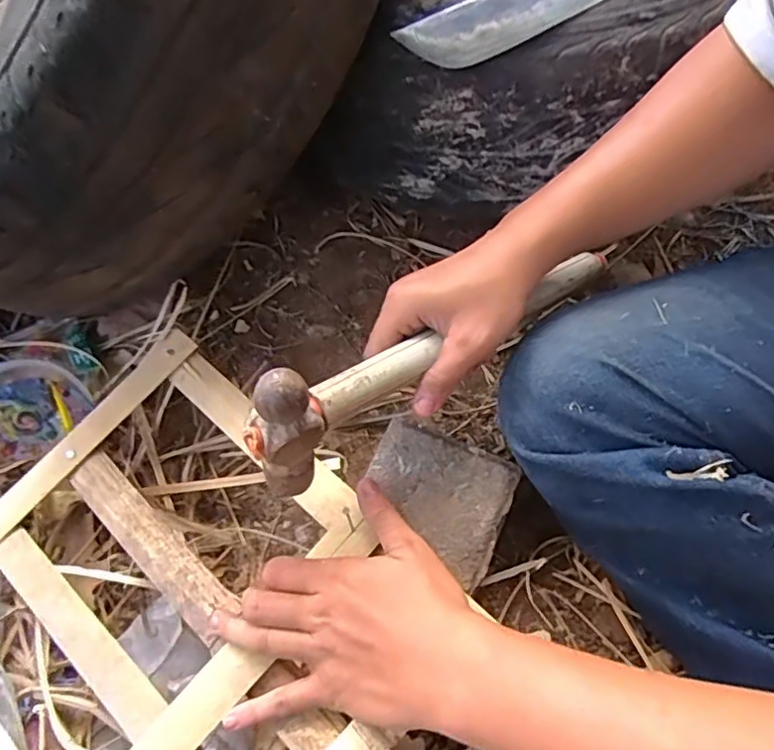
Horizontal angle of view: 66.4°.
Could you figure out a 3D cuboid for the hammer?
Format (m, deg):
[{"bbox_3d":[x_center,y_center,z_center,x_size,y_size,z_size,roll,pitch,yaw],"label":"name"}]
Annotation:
[{"bbox_3d":[0.041,-0.020,0.373,0.282,0.083,0.028,-29,64,-28],"label":"hammer"}]

